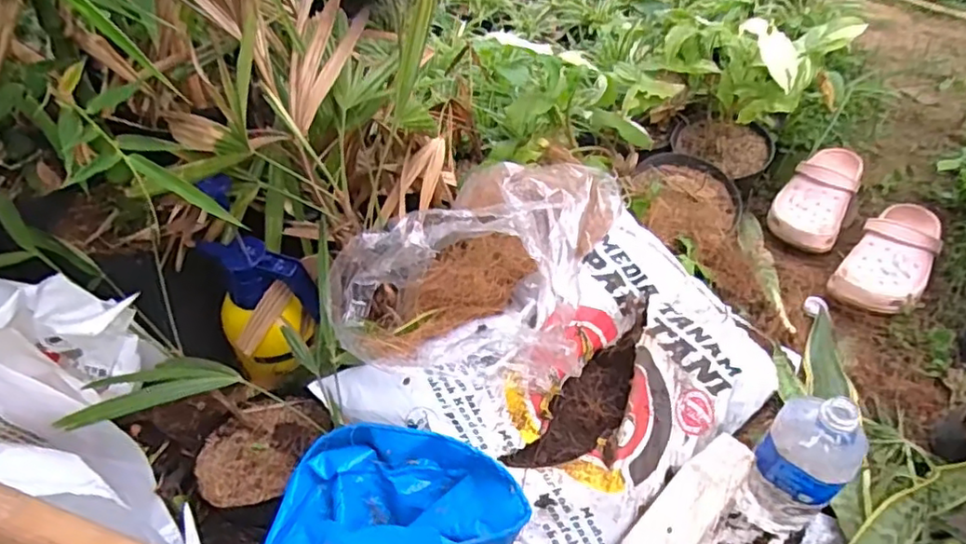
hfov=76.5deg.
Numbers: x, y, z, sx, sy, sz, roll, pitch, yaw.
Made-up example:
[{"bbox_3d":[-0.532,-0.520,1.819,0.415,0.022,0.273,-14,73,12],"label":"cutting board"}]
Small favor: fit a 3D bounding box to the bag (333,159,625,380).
[{"bbox_3d":[0.008,-0.046,0.708,0.263,0.149,0.360,13,50,11],"label":"bag"}]

